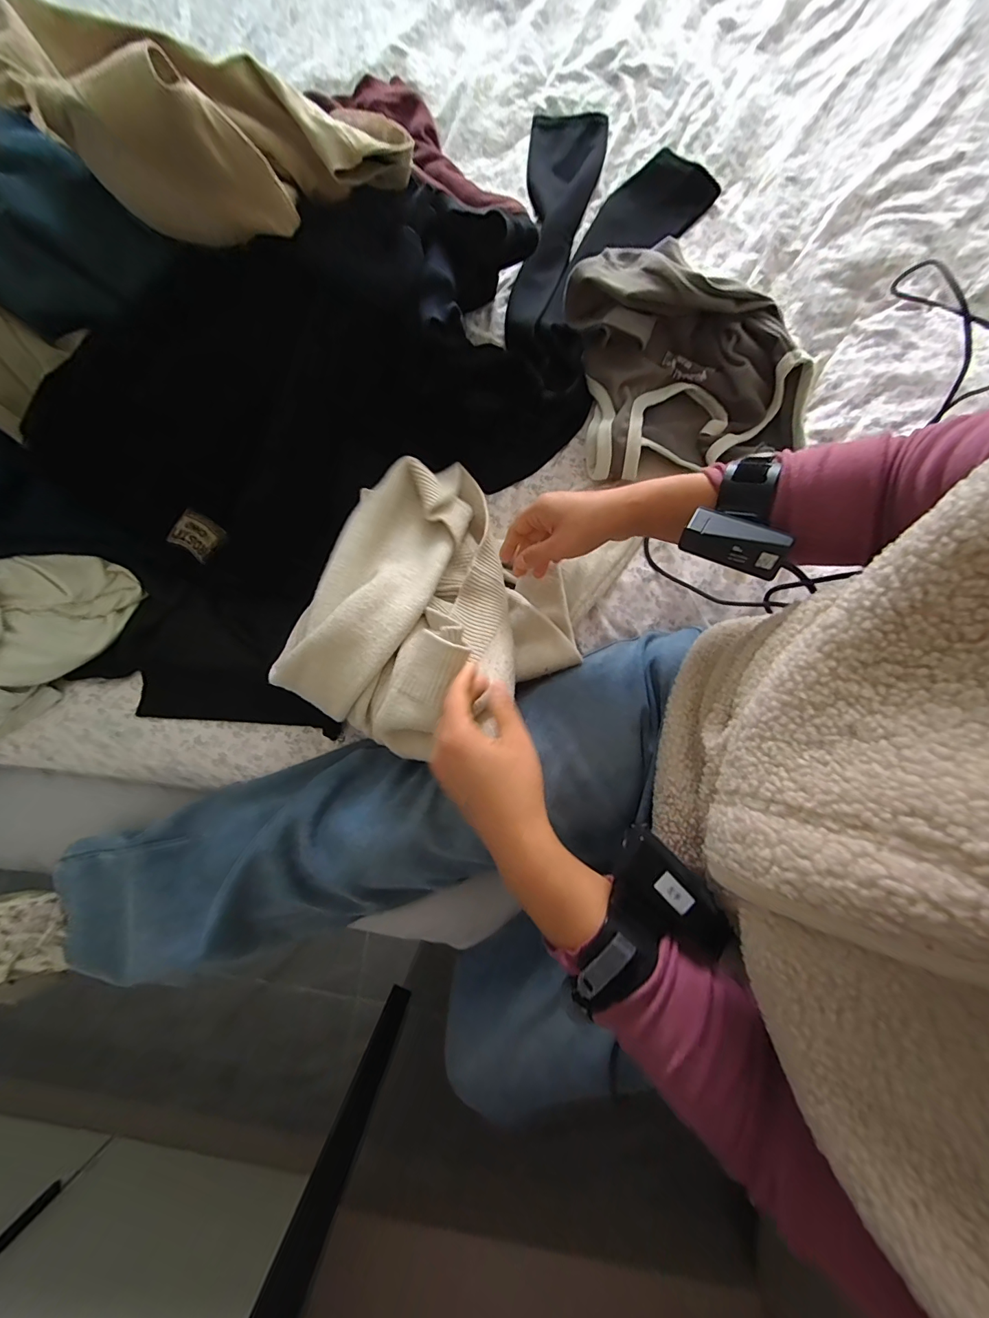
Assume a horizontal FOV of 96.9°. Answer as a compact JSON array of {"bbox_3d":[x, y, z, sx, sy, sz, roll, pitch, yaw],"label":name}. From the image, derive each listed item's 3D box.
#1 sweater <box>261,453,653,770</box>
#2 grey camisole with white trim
[{"bbox_3d":[-0.041,-0.057,0.439,0.267,0.125,0.297,25,79,5],"label":"sweater"},{"bbox_3d":[0.226,-0.355,0.523,0.246,0.087,0.255,-9,79,-1],"label":"grey camisole with white trim"}]

